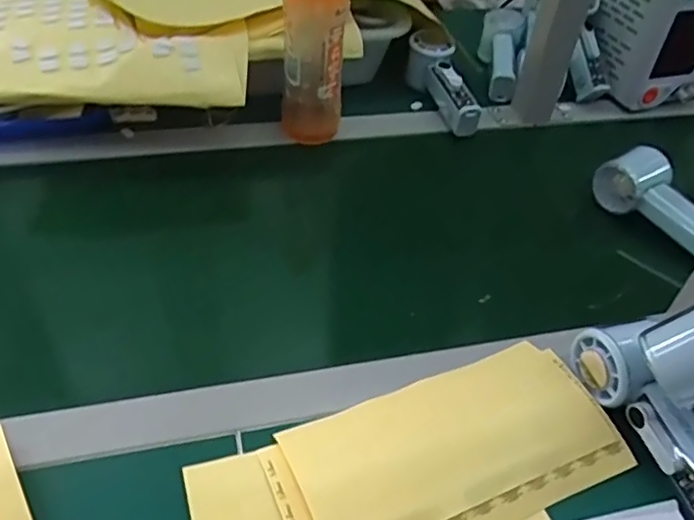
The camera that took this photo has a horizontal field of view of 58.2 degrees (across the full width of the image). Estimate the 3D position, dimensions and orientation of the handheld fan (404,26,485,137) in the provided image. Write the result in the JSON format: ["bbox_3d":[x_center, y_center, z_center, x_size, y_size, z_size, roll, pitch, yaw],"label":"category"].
[{"bbox_3d":[0.120,-0.207,0.746,0.048,0.059,0.148,-13,61,-18],"label":"handheld fan"}]

